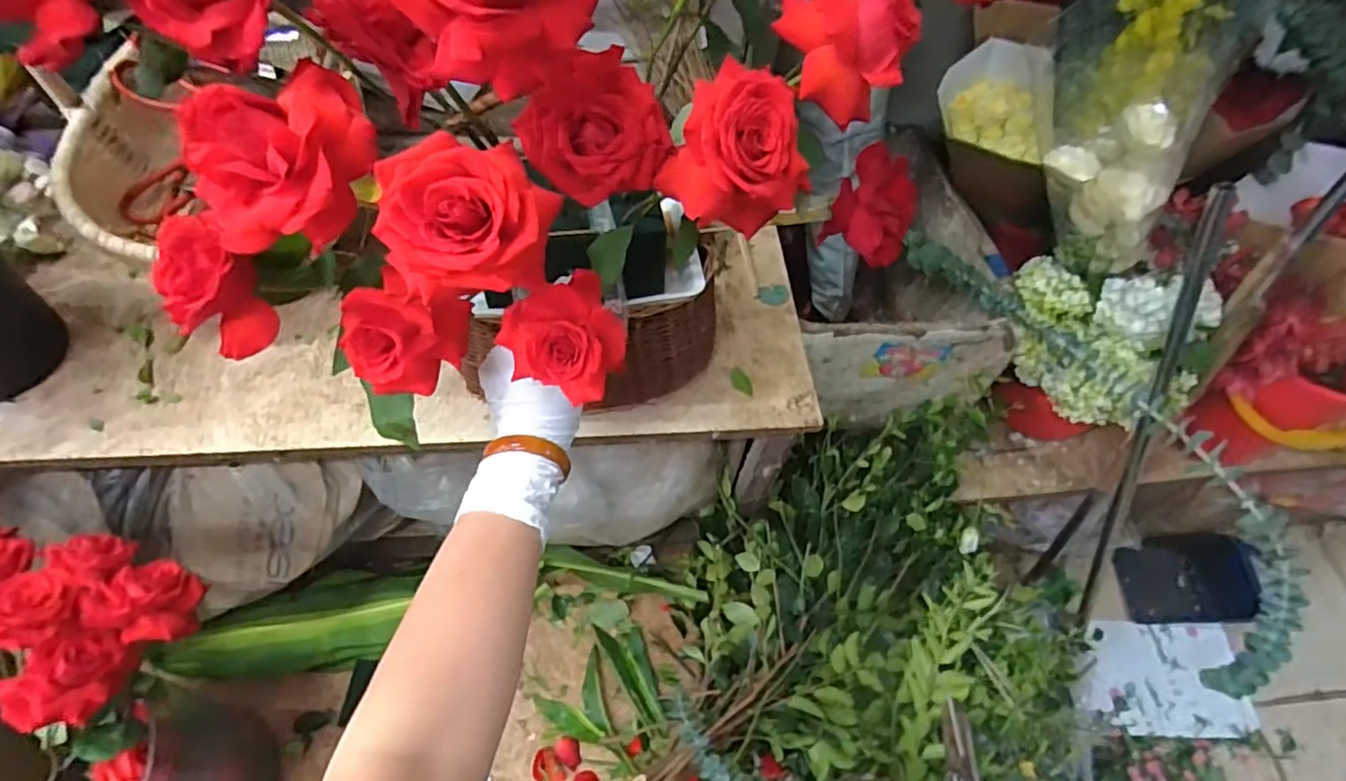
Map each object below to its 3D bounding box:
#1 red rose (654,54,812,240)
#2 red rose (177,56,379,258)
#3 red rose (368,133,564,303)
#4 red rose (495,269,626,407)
[{"bbox_3d":[0.034,-0.125,0.346,0.077,0.072,0.064,-24,63,-18],"label":"red rose"},{"bbox_3d":[-0.187,-0.112,0.311,0.087,0.051,0.071,-30,66,-21],"label":"red rose"},{"bbox_3d":[-0.100,-0.086,0.314,0.076,0.055,0.076,10,58,2],"label":"red rose"},{"bbox_3d":[-0.067,-0.029,0.401,0.068,0.050,0.059,-21,62,-16],"label":"red rose"}]

